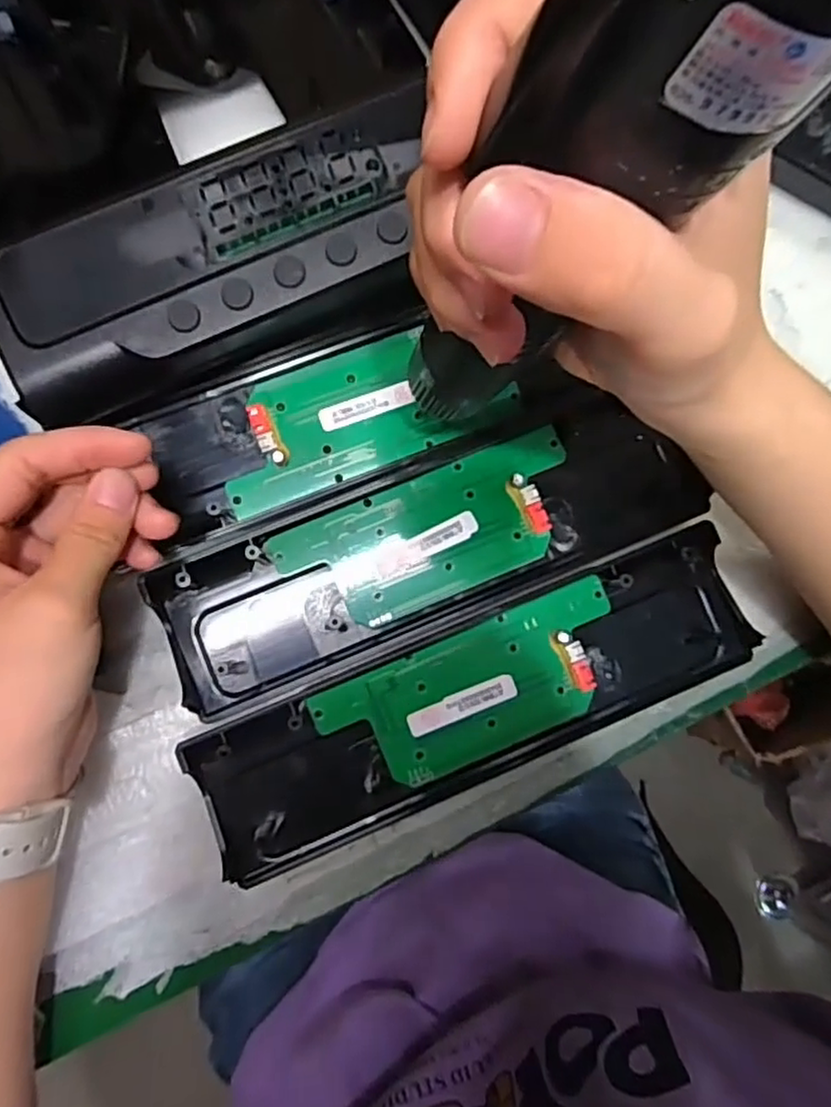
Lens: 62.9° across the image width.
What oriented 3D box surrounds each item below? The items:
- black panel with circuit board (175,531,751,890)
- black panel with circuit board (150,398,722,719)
[{"bbox_3d":[0.031,0.065,0.296,0.245,0.017,0.065,-23,86,-6],"label":"black panel with circuit board"},{"bbox_3d":[0.006,-0.004,0.299,0.236,0.012,0.069,-22,86,-6],"label":"black panel with circuit board"}]

